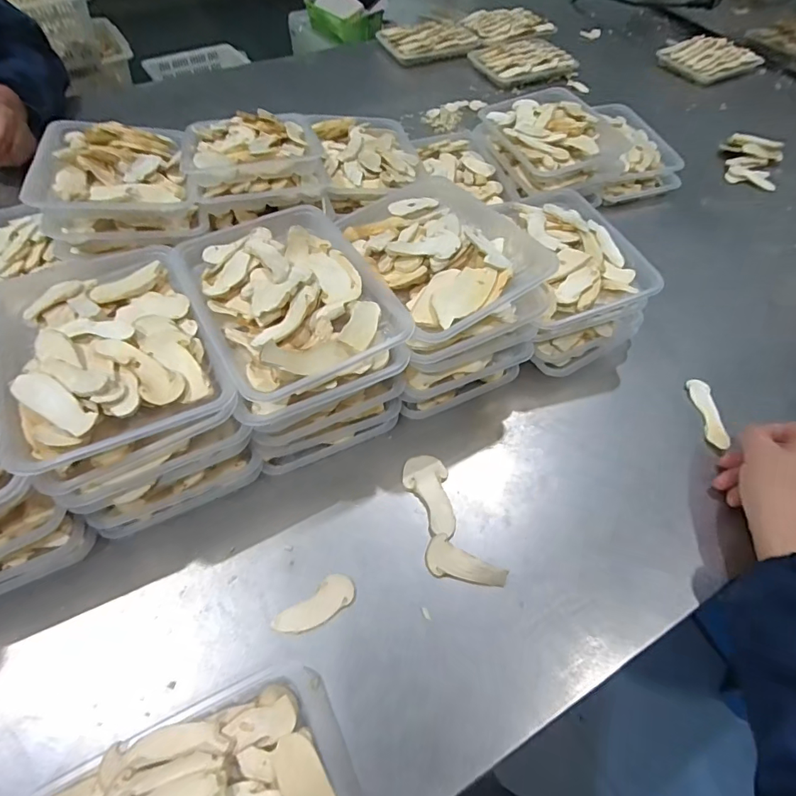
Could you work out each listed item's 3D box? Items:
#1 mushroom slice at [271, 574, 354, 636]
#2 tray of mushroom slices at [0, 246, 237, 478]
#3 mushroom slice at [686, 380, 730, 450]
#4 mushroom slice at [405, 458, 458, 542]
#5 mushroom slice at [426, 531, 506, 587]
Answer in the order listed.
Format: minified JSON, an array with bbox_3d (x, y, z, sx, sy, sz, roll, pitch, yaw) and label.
[{"bbox_3d":[-0.062,0.160,0.357,0.061,0.004,0.026,-35,63,-22],"label":"mushroom slice"},{"bbox_3d":[-0.212,-0.041,0.342,0.132,0.041,0.183,-25,60,-18],"label":"tray of mushroom slices"},{"bbox_3d":[0.311,0.015,0.467,0.021,0.004,0.081,6,56,2],"label":"mushroom slice"},{"bbox_3d":[0.027,0.085,0.409,0.038,0.005,0.074,-5,56,-5],"label":"mushroom slice"},{"bbox_3d":[0.054,0.135,0.373,0.064,0.008,0.029,21,58,12],"label":"mushroom slice"}]

